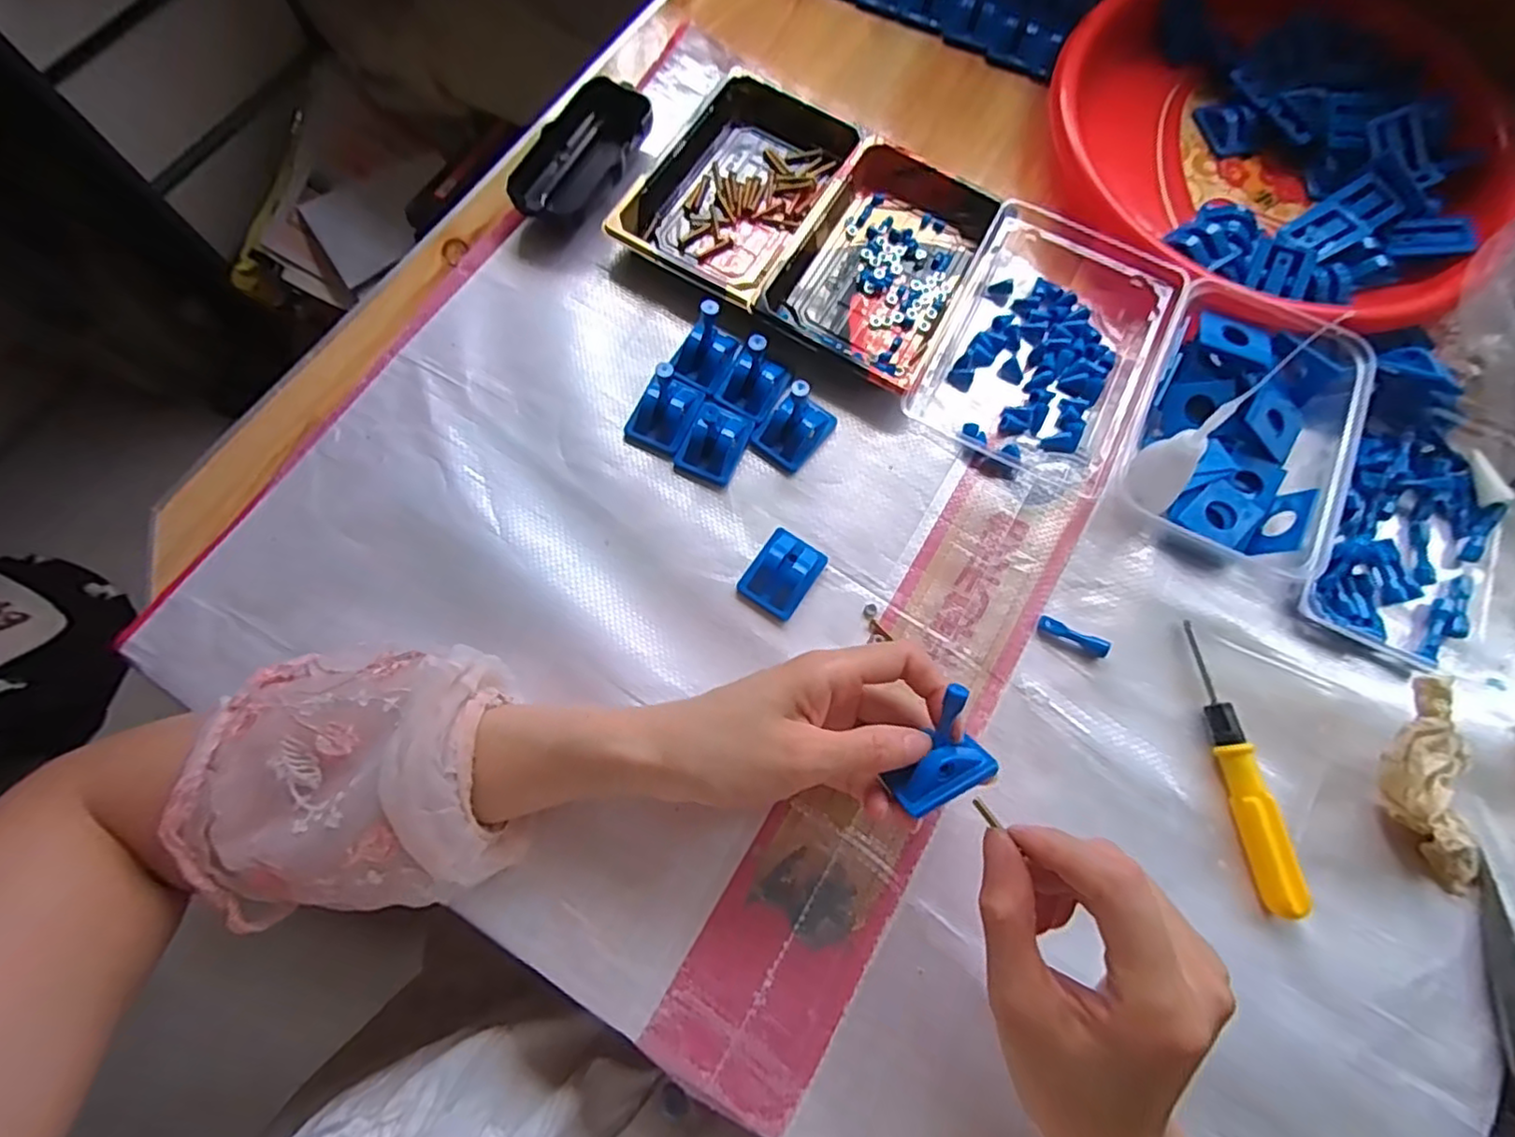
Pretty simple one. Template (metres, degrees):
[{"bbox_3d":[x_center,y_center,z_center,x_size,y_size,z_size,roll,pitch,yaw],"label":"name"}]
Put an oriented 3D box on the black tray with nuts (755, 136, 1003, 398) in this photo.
[{"bbox_3d":[0.081,-0.196,0.418,0.099,0.023,0.171,27,74,6],"label":"black tray with nuts"}]

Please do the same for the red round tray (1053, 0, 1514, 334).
[{"bbox_3d":[0.350,-0.306,0.453,0.290,0.036,0.336,19,73,4],"label":"red round tray"}]

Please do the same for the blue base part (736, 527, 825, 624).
[{"bbox_3d":[0.014,0.002,0.364,0.034,0.015,0.044,32,75,7],"label":"blue base part"}]

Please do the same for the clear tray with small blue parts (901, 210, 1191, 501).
[{"bbox_3d":[0.177,-0.139,0.401,0.122,0.031,0.164,26,74,6],"label":"clear tray with small blue parts"}]

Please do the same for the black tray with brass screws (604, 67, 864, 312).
[{"bbox_3d":[-0.009,-0.248,0.430,0.109,0.022,0.167,29,74,6],"label":"black tray with brass screws"}]

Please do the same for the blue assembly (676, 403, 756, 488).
[{"bbox_3d":[-0.024,-0.075,0.384,0.033,0.017,0.044,24,74,5],"label":"blue assembly"}]

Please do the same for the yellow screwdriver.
[{"bbox_3d":[0.243,0.098,0.336,0.014,0.019,0.140,-8,74,-4],"label":"yellow screwdriver"}]

